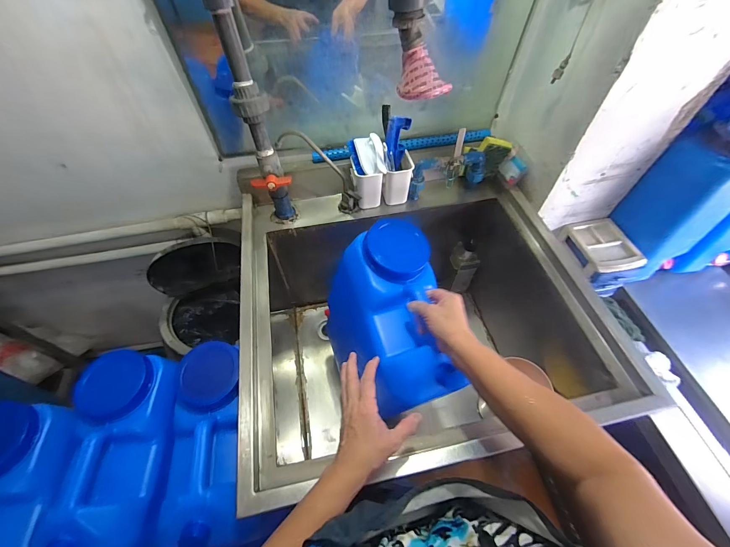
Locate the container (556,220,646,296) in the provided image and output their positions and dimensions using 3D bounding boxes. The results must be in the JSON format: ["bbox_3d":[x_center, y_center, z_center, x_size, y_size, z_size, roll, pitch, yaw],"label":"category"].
[{"bbox_3d":[0.639,-0.030,0.908,0.176,0.168,0.190,-15,57,-10],"label":"container"}]

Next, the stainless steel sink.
[{"bbox_3d":[0.099,0.145,0.863,0.760,0.473,0.668,-6,56,-4],"label":"stainless steel sink"}]

